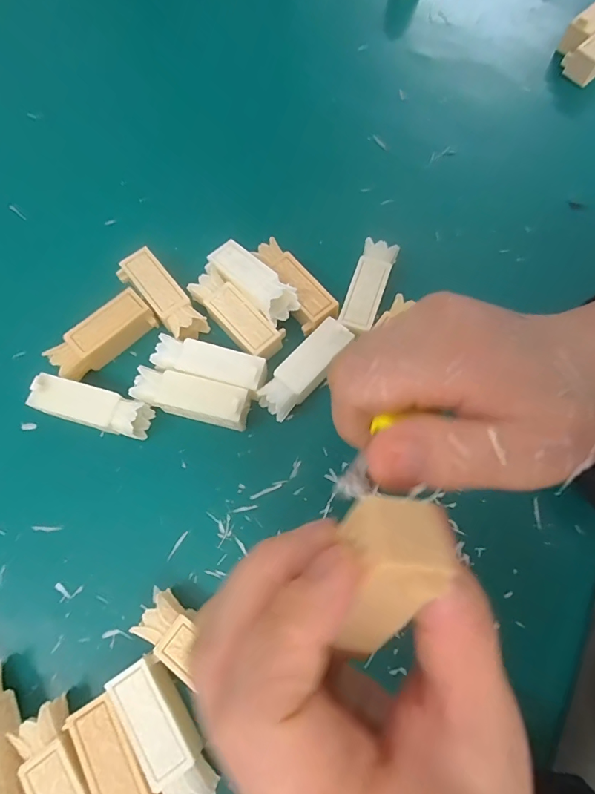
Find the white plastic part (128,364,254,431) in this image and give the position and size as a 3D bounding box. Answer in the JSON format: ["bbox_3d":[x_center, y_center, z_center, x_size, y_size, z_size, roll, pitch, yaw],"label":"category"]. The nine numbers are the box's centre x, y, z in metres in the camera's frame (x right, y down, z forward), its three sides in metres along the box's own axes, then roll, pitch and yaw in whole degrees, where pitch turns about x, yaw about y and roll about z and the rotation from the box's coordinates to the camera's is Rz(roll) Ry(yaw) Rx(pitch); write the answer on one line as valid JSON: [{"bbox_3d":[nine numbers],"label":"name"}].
[{"bbox_3d":[-0.057,0.002,0.240,0.062,0.021,0.023,14,73,5],"label":"white plastic part"}]

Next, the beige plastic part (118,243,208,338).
[{"bbox_3d":[-0.080,-0.059,0.263,0.023,0.022,0.059,-42,77,-11],"label":"beige plastic part"}]

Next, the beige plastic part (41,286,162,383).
[{"bbox_3d":[-0.111,-0.034,0.255,0.059,0.022,0.023,-41,76,-11],"label":"beige plastic part"}]

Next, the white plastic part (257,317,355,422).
[{"bbox_3d":[0.004,-0.014,0.245,0.022,0.020,0.063,37,76,11],"label":"white plastic part"}]

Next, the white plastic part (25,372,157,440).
[{"bbox_3d":[-0.112,0.006,0.239,0.059,0.022,0.021,16,73,6],"label":"white plastic part"}]

